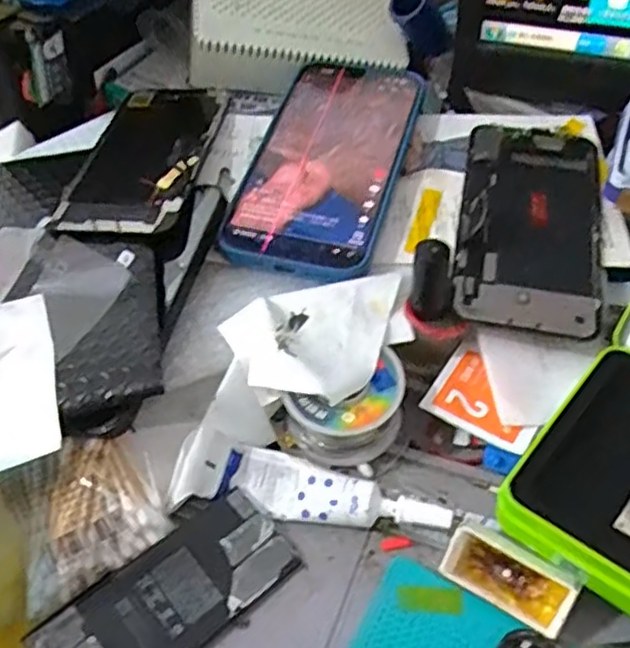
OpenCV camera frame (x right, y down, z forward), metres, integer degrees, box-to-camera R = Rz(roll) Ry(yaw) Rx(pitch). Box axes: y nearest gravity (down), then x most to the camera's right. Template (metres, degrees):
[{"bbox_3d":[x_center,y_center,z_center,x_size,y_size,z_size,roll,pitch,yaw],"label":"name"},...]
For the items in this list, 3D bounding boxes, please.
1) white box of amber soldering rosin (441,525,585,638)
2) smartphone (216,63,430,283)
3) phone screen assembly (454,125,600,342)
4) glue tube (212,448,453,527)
[{"bbox_3d":[0.074,0.096,0.262,0.047,0.016,0.020,22,51,24],"label":"white box of amber soldering rosin"},{"bbox_3d":[0.007,-0.094,0.389,0.081,0.007,0.165,14,57,12],"label":"smartphone"},{"bbox_3d":[0.113,-0.056,0.364,0.070,0.006,0.144,10,56,6],"label":"phone screen assembly"},{"bbox_3d":[0.007,0.073,0.294,0.096,0.010,0.025,14,48,17],"label":"glue tube"}]

